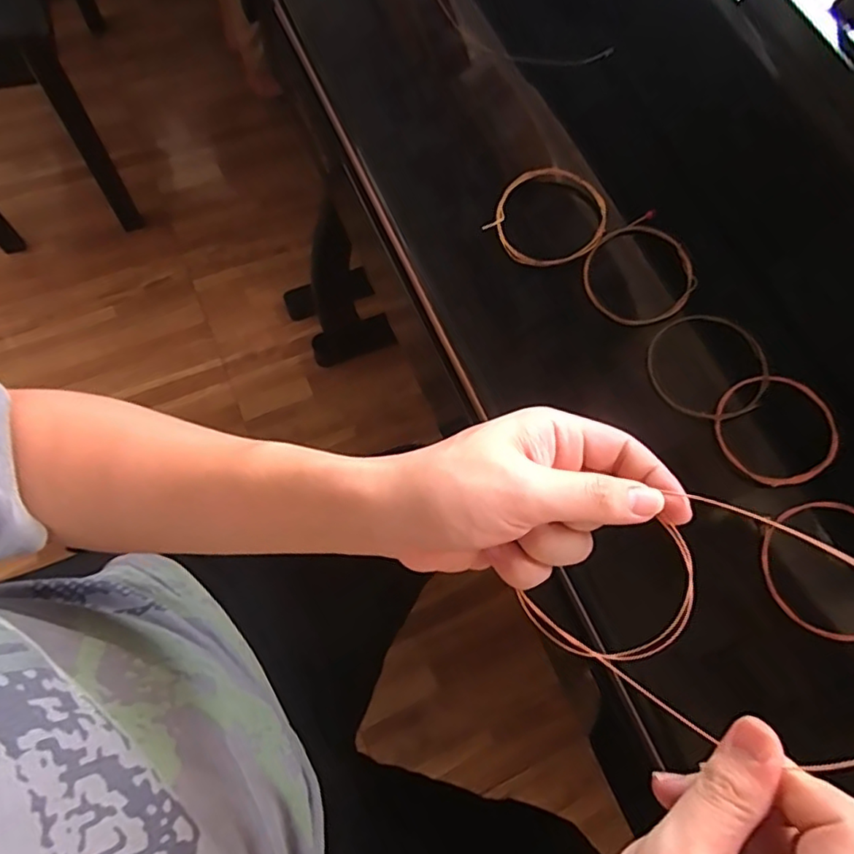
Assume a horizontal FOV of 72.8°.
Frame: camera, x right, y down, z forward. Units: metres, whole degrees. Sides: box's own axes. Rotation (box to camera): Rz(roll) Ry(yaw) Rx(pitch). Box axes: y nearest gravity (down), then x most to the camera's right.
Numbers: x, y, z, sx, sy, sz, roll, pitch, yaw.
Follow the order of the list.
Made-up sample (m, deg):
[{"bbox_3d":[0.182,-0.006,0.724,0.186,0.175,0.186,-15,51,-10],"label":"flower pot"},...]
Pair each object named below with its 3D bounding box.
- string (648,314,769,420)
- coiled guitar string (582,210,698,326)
[{"bbox_3d":[0.173,-0.037,0.355,0.070,0.015,0.067,2,69,-5],"label":"string"},{"bbox_3d":[0.137,-0.099,0.375,0.069,0.012,0.069,-2,75,8],"label":"coiled guitar string"}]

